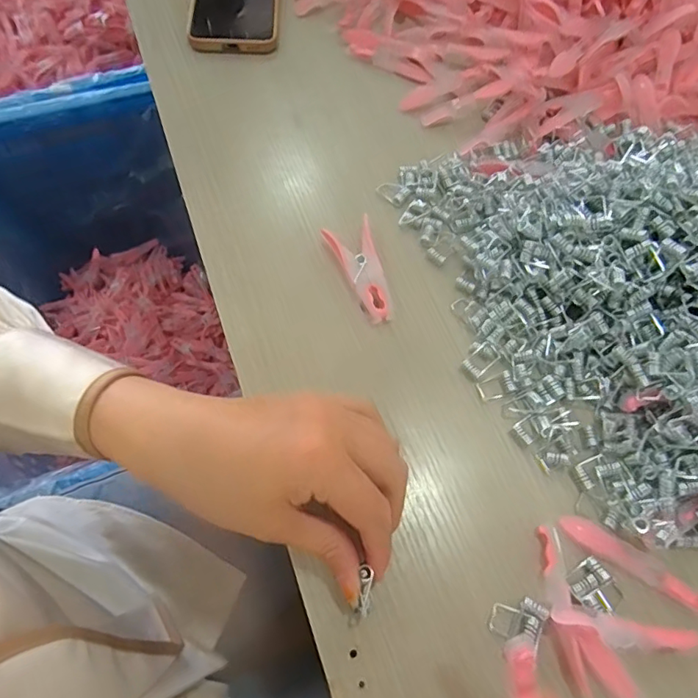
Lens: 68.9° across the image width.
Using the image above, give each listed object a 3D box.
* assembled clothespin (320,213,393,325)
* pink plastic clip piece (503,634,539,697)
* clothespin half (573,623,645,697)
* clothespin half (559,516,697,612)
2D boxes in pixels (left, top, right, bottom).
[{"bbox_3d":[0.010,-0.052,0.339,0.033,0.010,0.075,-17,67,-11],"label":"assembled clothespin"},{"bbox_3d":[0.066,0.128,0.189,0.010,0.005,0.037,-4,79,-5],"label":"pink plastic clip piece"},{"bbox_3d":[0.136,0.169,0.241,0.013,0.016,0.084,-33,71,-17],"label":"clothespin half"},{"bbox_3d":[0.152,0.113,0.272,0.076,0.006,0.014,32,67,12],"label":"clothespin half"}]

